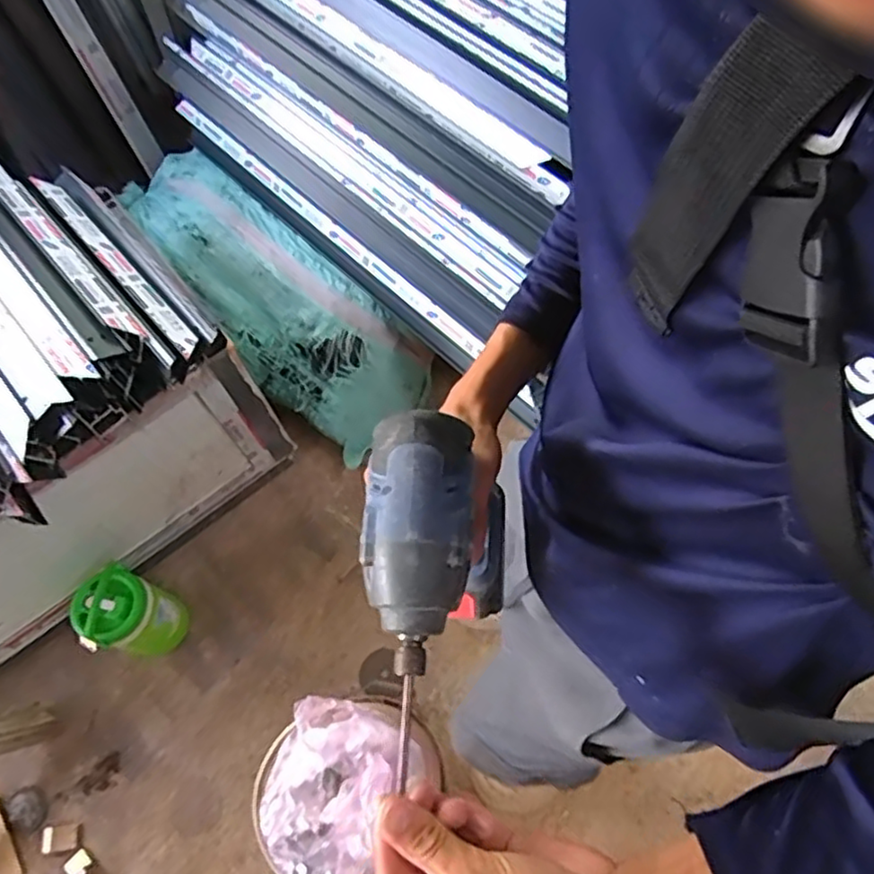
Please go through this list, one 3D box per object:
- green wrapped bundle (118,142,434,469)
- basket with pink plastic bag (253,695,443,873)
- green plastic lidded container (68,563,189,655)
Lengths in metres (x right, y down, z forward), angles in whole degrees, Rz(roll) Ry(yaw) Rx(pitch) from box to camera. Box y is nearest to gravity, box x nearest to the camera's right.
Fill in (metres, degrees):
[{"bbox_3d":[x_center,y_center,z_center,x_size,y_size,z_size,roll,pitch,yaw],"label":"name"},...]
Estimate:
[{"bbox_3d":[-0.399,-0.326,1.544,0.849,0.241,0.283,38,73,17],"label":"green wrapped bundle"},{"bbox_3d":[-0.149,0.570,1.111,0.226,0.377,0.267,41,74,18],"label":"basket with pink plastic bag"},{"bbox_3d":[-0.598,0.351,1.334,0.136,0.295,0.123,-39,70,-14],"label":"green plastic lidded container"}]

